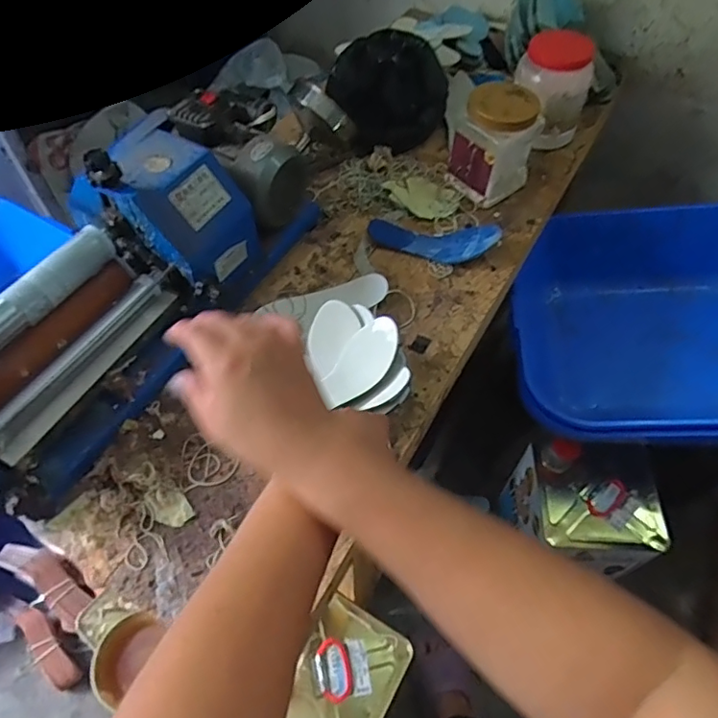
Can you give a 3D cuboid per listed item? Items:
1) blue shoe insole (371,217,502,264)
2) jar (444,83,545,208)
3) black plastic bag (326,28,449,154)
[{"bbox_3d":[0.127,-0.212,0.961,0.221,0.048,0.093,7,56,4],"label":"blue shoe insole"},{"bbox_3d":[0.242,-0.392,1.000,0.125,0.158,0.117,0,56,-1],"label":"jar"},{"bbox_3d":[0.062,-0.544,1.120,0.227,0.118,0.210,-29,61,-19],"label":"black plastic bag"}]

